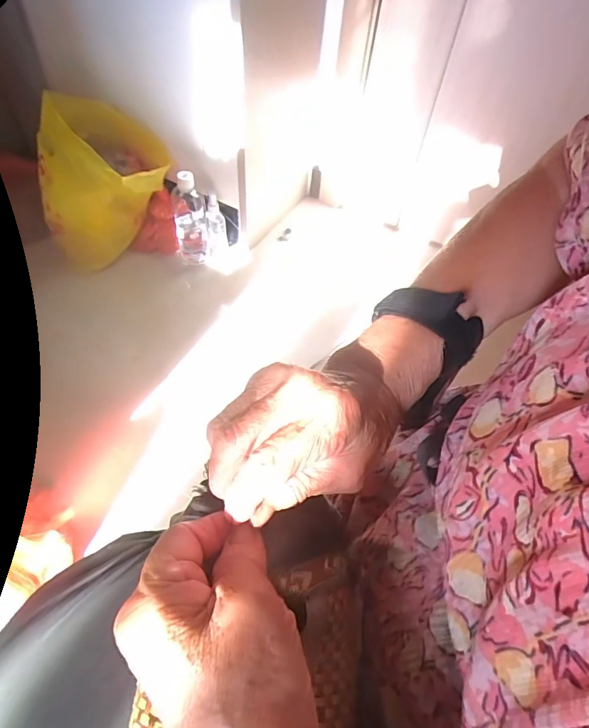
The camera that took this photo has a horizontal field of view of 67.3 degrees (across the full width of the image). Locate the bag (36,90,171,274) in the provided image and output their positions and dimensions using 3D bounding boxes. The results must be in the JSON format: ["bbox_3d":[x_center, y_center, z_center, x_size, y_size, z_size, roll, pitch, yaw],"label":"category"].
[{"bbox_3d":[-0.391,-0.377,0.921,0.257,0.249,0.205,-21,66,-14],"label":"bag"}]

